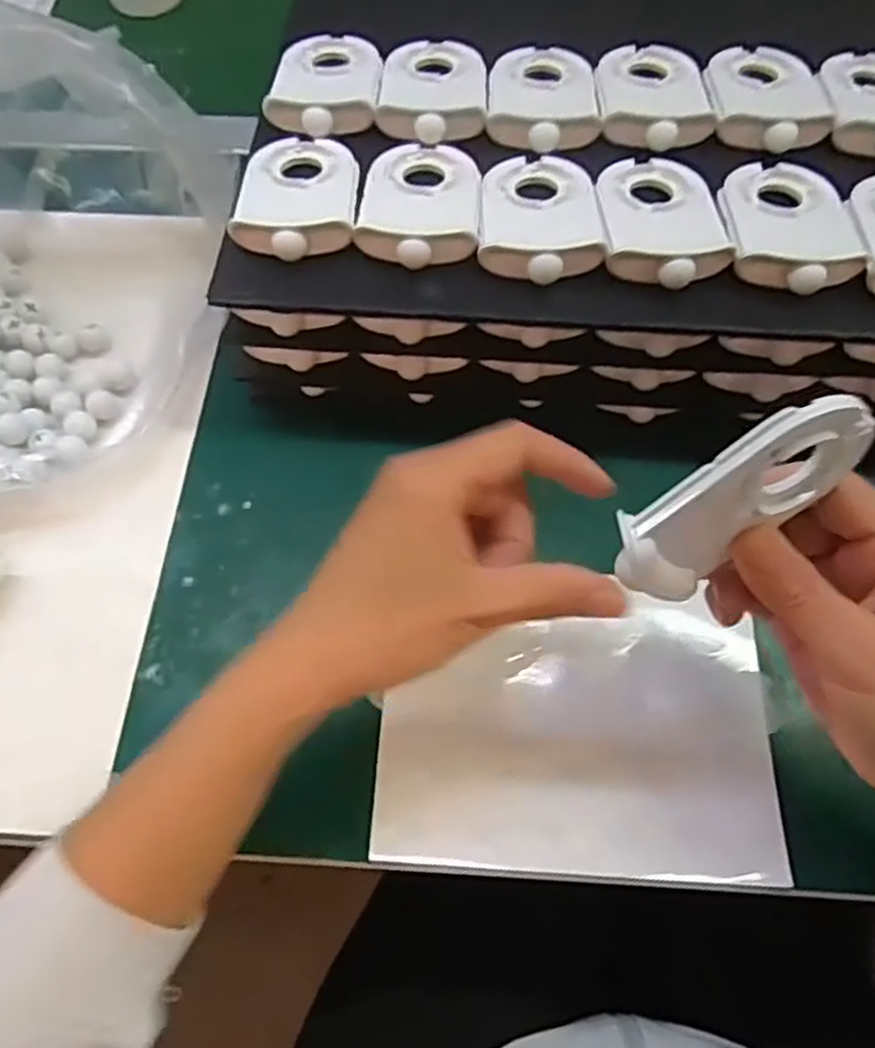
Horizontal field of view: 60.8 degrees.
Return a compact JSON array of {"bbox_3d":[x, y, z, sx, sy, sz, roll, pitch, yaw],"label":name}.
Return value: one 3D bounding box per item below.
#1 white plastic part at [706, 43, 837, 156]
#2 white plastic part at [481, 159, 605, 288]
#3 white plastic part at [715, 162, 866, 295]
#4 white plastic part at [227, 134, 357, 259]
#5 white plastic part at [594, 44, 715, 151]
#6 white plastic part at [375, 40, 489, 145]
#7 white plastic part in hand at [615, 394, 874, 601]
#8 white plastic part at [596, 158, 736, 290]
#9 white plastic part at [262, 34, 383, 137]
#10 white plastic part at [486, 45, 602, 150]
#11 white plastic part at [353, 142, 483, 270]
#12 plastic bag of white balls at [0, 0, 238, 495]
[{"bbox_3d":[0.177,-0.235,0.401,0.058,0.014,0.088,4,63,2],"label":"white plastic part"},{"bbox_3d":[0.050,-0.150,0.360,0.056,0.018,0.089,3,63,2],"label":"white plastic part"},{"bbox_3d":[0.168,-0.145,0.357,0.059,0.019,0.088,2,63,1],"label":"white plastic part"},{"bbox_3d":[-0.069,-0.164,0.370,0.059,0.016,0.085,-1,63,0],"label":"white plastic part"},{"bbox_3d":[0.116,-0.236,0.401,0.058,0.014,0.086,2,63,1],"label":"white plastic part"},{"bbox_3d":[-0.002,-0.240,0.405,0.057,0.012,0.086,2,63,1],"label":"white plastic part"},{"bbox_3d":[0.096,-0.010,0.238,0.083,0.053,0.023,-35,54,20],"label":"white plastic part in hand"},{"bbox_3d":[0.107,-0.148,0.359,0.057,0.017,0.087,0,63,0],"label":"white plastic part"},{"bbox_3d":[-0.061,-0.248,0.409,0.058,0.013,0.087,3,63,2],"label":"white plastic part"},{"bbox_3d":[0.057,-0.234,0.401,0.058,0.012,0.088,1,63,1],"label":"white plastic part"},{"bbox_3d":[-0.008,-0.160,0.365,0.058,0.015,0.089,3,63,2],"label":"white plastic part"},{"bbox_3d":[-0.225,-0.156,0.387,0.178,0.146,0.266,8,63,4],"label":"plastic bag of white balls"}]

